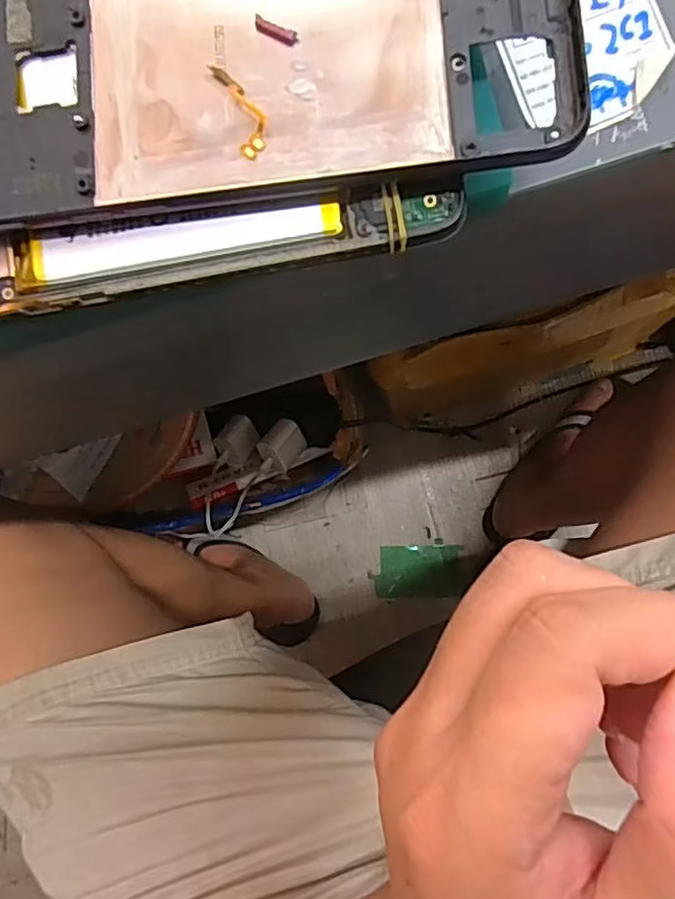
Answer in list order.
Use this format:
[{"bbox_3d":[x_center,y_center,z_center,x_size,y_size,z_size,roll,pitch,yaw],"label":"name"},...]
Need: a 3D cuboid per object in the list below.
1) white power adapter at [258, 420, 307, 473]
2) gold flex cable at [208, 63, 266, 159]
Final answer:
[{"bbox_3d":[-0.060,-0.006,0.672,0.027,0.040,0.046,8,54,46],"label":"white power adapter"},{"bbox_3d":[-0.021,-0.077,0.139,0.008,0.004,0.023,-21,83,5],"label":"gold flex cable"}]

